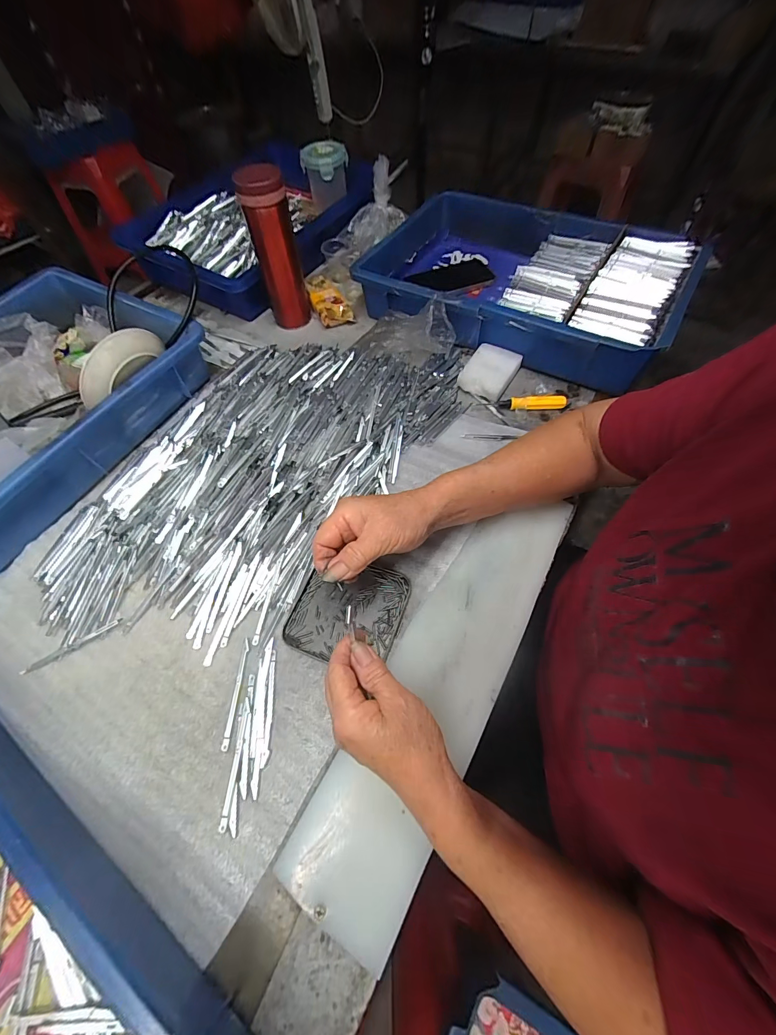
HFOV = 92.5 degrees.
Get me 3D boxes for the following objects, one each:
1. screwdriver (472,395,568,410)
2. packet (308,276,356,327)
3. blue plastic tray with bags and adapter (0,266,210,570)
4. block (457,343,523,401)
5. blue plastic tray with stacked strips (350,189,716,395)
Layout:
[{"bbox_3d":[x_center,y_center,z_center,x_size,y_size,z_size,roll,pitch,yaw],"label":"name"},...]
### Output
[{"bbox_3d":[0.174,-0.150,0.486,0.110,0.022,0.016,1,60,2],"label":"screwdriver"},{"bbox_3d":[-0.098,-0.352,0.609,0.053,0.036,0.104,-21,62,-11],"label":"packet"},{"bbox_3d":[-0.461,-0.127,0.447,0.279,0.099,0.426,24,63,14],"label":"blue plastic tray with bags and adapter"},{"bbox_3d":[0.138,-0.197,0.507,0.063,0.026,0.079,31,65,18],"label":"block"},{"bbox_3d":[0.194,-0.352,0.555,0.418,0.093,0.290,28,64,16],"label":"blue plastic tray with stacked strips"}]

